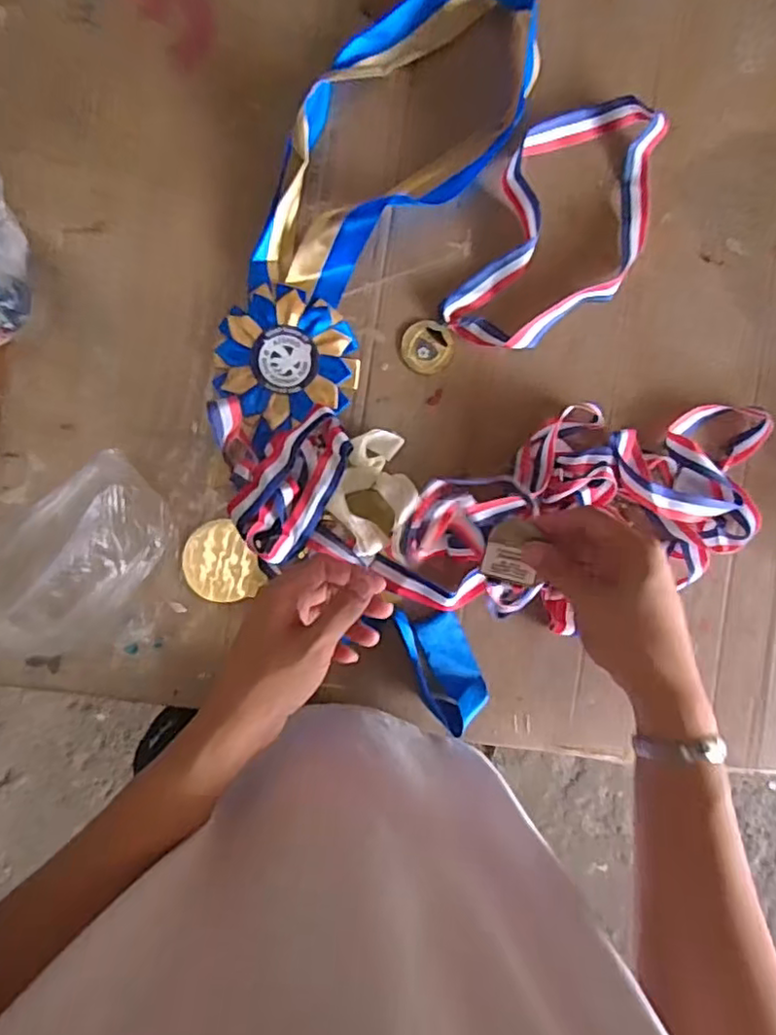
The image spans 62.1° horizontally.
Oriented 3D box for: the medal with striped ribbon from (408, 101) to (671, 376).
[{"bbox_3d":[0.150,-0.249,0.597,0.142,0.025,0.315,31,86,-4],"label":"medal with striped ribbon"}]

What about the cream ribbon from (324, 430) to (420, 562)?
[{"bbox_3d":[-0.008,-0.021,0.572,0.072,0.023,0.109,20,87,-5],"label":"cream ribbon"}]

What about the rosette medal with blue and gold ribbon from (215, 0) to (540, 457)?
[{"bbox_3d":[-0.027,-0.283,0.574,0.168,0.038,0.476,31,86,-4],"label":"rosette medal with blue and gold ribbon"}]

